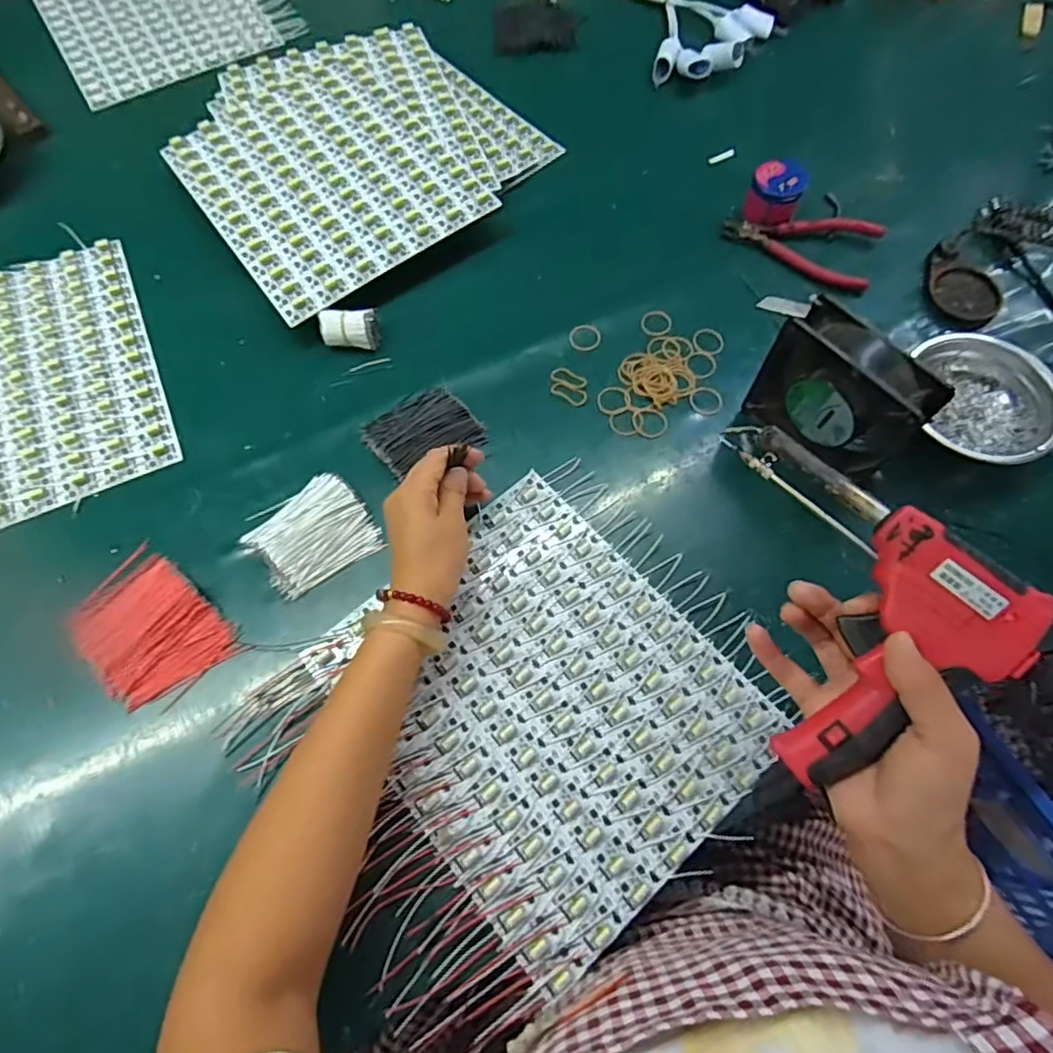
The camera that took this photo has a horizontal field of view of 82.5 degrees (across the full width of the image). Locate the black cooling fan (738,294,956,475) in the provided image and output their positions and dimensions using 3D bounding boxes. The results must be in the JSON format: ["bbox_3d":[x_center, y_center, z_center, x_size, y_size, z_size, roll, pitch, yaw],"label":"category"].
[{"bbox_3d":[0.248,-0.105,0.487,0.052,0.125,0.128,-37,73,-15],"label":"black cooling fan"}]

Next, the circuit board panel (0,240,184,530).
[{"bbox_3d":[-0.478,-0.133,0.567,0.239,0.008,0.284,-24,70,-10],"label":"circuit board panel"}]

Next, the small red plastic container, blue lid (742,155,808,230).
[{"bbox_3d":[0.256,-0.341,0.622,0.054,0.050,0.054,32,71,11],"label":"small red plastic container, blue lid"}]

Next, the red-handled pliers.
[{"bbox_3d":[0.279,-0.284,0.612,0.154,0.030,0.089,17,68,5],"label":"red-handled pliers"}]

